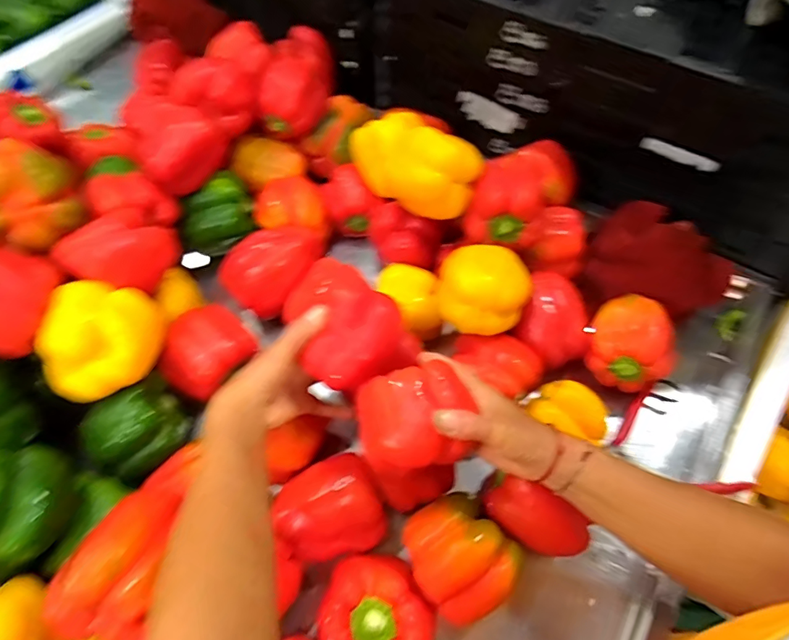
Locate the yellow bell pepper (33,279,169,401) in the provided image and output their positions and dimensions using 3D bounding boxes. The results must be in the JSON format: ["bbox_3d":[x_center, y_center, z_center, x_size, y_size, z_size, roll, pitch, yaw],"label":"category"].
[{"bbox_3d":[-0.266,0.024,0.449,0.080,0.085,0.107,20,65,11],"label":"yellow bell pepper"}]

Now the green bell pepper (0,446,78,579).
[{"bbox_3d":[-0.309,0.153,0.378,0.080,0.072,0.096,33,69,17],"label":"green bell pepper"}]

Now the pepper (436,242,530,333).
[{"bbox_3d":[0.091,-0.033,0.483,0.084,0.070,0.096,28,67,14],"label":"pepper"}]

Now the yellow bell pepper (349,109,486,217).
[{"bbox_3d":[0.012,-0.172,0.527,0.073,0.081,0.171,-43,53,-18],"label":"yellow bell pepper"}]

